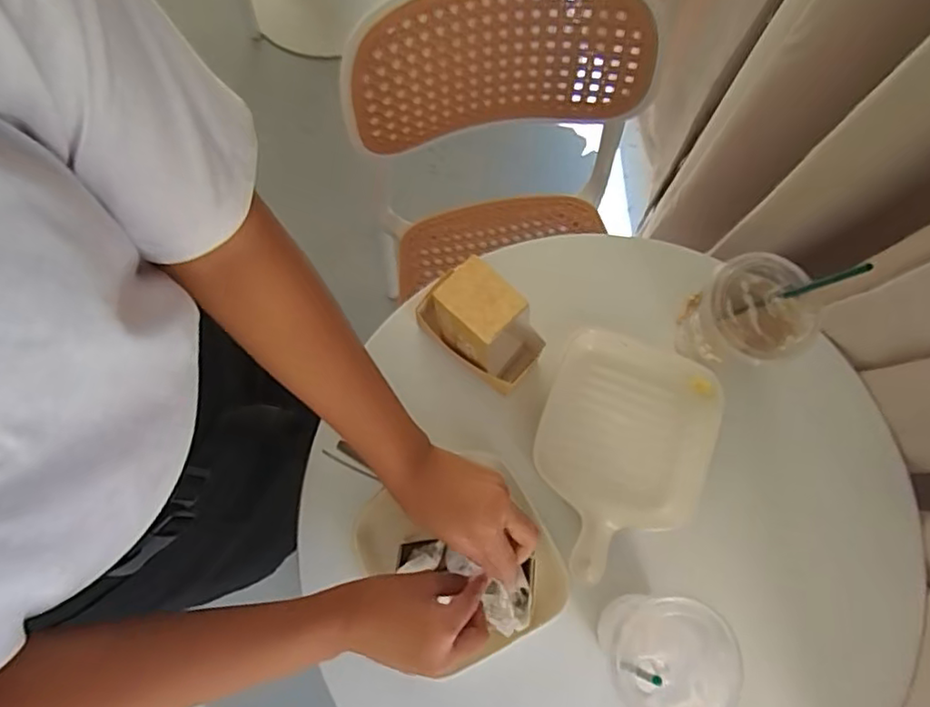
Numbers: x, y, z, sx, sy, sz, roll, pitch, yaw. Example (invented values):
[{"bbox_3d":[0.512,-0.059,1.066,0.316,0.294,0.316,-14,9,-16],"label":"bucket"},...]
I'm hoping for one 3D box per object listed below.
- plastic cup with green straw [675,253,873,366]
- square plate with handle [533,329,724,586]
[{"bbox_3d":[0.253,-0.034,0.540,0.089,0.158,0.088,0,77,-1],"label":"plastic cup with green straw"},{"bbox_3d":[0.148,0.098,0.586,0.159,0.031,0.220,20,77,4],"label":"square plate with handle"}]

